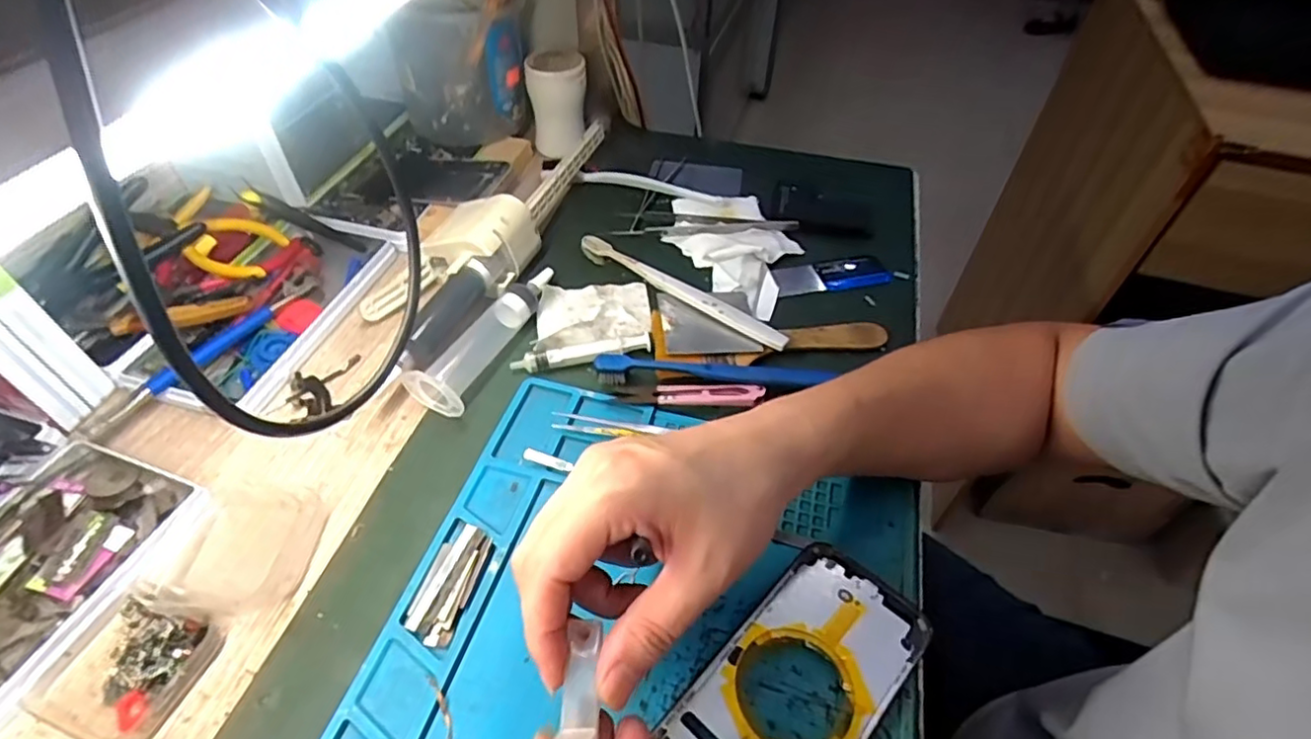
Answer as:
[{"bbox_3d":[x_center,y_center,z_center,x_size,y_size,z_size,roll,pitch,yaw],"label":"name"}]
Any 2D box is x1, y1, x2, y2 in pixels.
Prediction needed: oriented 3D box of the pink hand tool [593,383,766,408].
[{"bbox_3d":[0.018,0.015,0.409,0.102,0.005,0.019,2,48,1],"label":"pink hand tool"}]

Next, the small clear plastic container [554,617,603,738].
[{"bbox_3d":[-0.027,0.119,0.232,0.014,0.006,0.054,2,43,0],"label":"small clear plastic container"}]

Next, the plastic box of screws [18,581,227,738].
[{"bbox_3d":[-0.244,0.133,0.291,0.059,0.015,0.061,14,49,11],"label":"plastic box of screws"}]

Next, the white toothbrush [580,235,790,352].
[{"bbox_3d":[0.016,-0.060,0.471,0.184,0.013,0.015,30,54,23],"label":"white toothbrush"}]

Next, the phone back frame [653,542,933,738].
[{"bbox_3d":[0.062,0.147,0.289,0.070,0.010,0.144,35,56,26],"label":"phone back frame"}]

